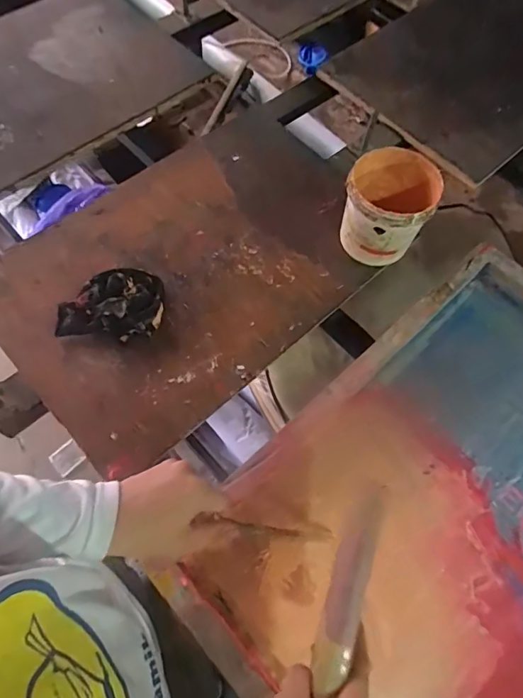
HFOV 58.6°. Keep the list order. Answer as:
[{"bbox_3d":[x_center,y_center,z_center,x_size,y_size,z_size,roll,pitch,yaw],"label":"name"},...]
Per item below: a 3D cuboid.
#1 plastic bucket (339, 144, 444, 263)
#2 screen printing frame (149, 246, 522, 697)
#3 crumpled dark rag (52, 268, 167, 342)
[{"bbox_3d":[0.180,-0.203,0.683,0.118,0.110,0.123,2,66,-4],"label":"plastic bucket"},{"bbox_3d":[0.264,0.192,0.568,0.658,0.055,0.445,-39,71,-20],"label":"screen printing frame"},{"bbox_3d":[-0.211,-0.062,0.653,0.145,0.032,0.104,-4,67,-6],"label":"crumpled dark rag"}]

